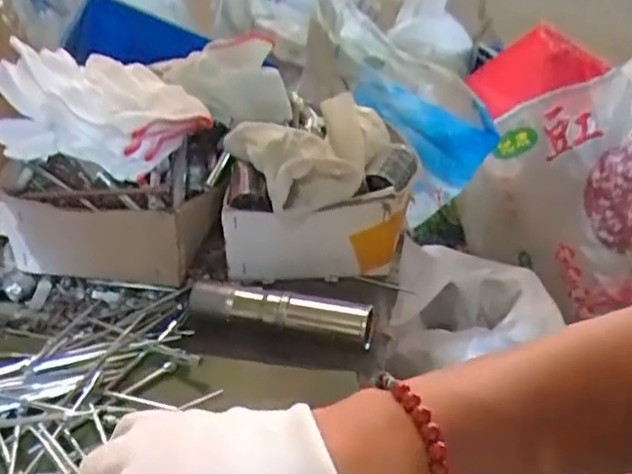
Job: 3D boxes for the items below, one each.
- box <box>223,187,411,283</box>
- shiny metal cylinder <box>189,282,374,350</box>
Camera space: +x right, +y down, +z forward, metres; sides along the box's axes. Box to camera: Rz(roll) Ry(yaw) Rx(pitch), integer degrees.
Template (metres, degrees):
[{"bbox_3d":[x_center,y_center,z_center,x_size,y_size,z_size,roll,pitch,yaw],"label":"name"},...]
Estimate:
[{"bbox_3d":[-0.001,0.001,0.436,0.124,0.058,0.023,-7,35,-10],"label":"box"},{"bbox_3d":[-0.024,0.049,0.405,0.123,0.023,0.019,9,35,13],"label":"shiny metal cylinder"}]

